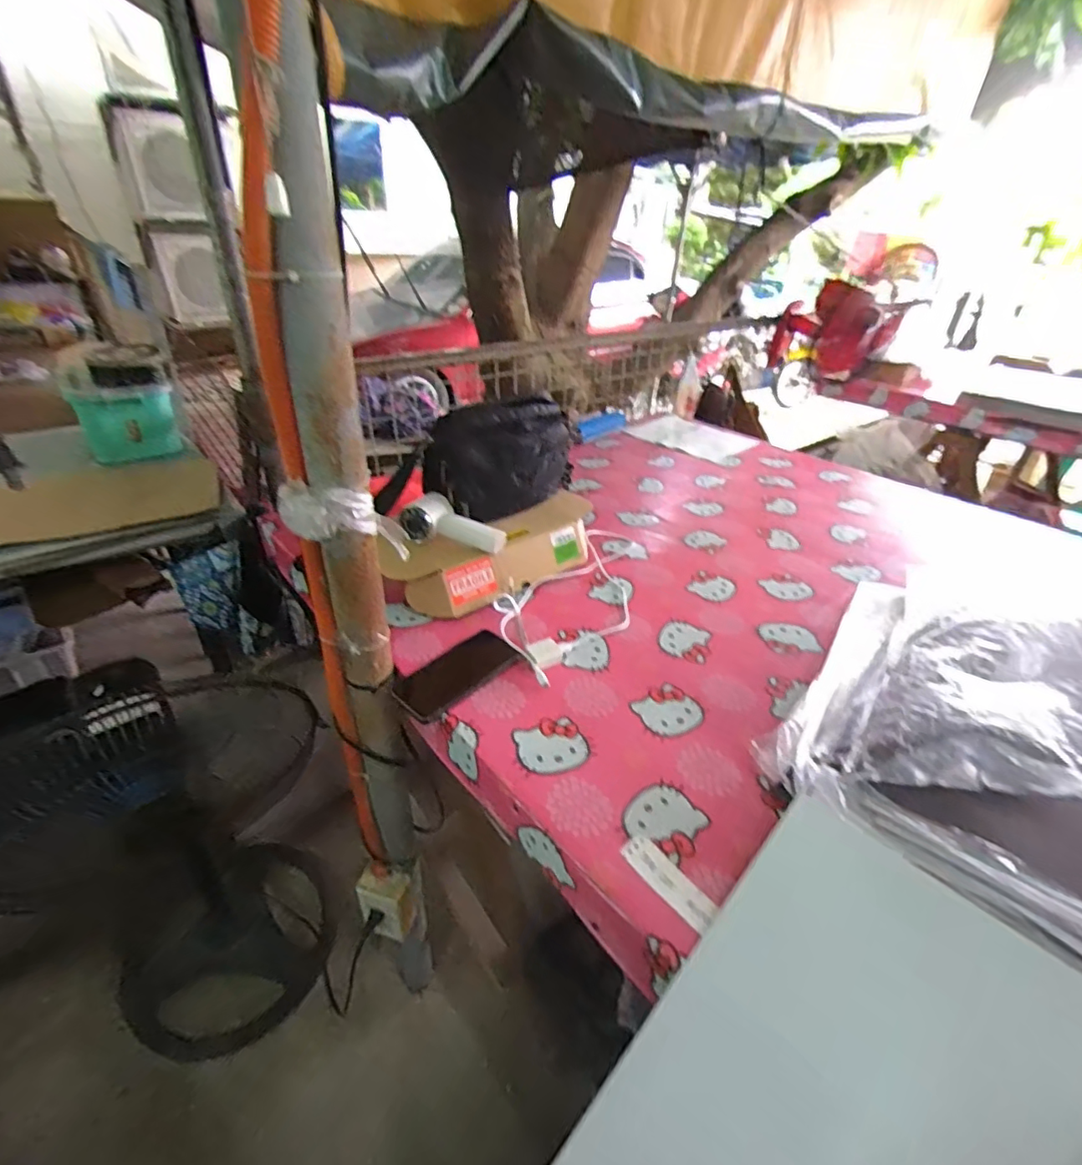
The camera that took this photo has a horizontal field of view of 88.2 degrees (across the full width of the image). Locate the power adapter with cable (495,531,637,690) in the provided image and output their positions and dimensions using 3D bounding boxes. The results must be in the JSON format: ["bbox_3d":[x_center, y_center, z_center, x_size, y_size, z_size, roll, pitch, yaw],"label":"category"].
[{"bbox_3d":[0.068,0.012,0.860,0.172,0.022,0.388,23,38,28],"label":"power adapter with cable"}]

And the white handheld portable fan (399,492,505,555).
[{"bbox_3d":[-0.128,-0.084,0.849,0.155,0.052,0.069,19,35,2],"label":"white handheld portable fan"}]

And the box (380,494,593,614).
[{"bbox_3d":[-0.061,-0.044,0.871,0.367,0.082,0.128,-18,38,-27],"label":"box"}]

